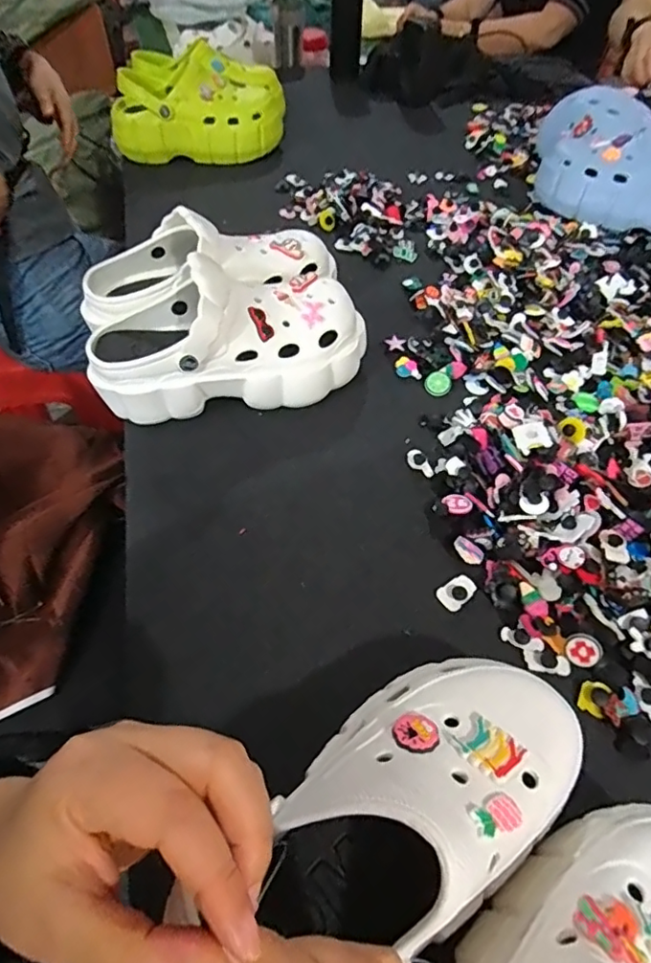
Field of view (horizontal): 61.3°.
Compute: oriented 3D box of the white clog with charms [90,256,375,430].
[{"bbox_3d":[-0.088,-0.136,0.523,0.258,0.110,0.103,-11,53,-9],"label":"white clog with charms"}]

